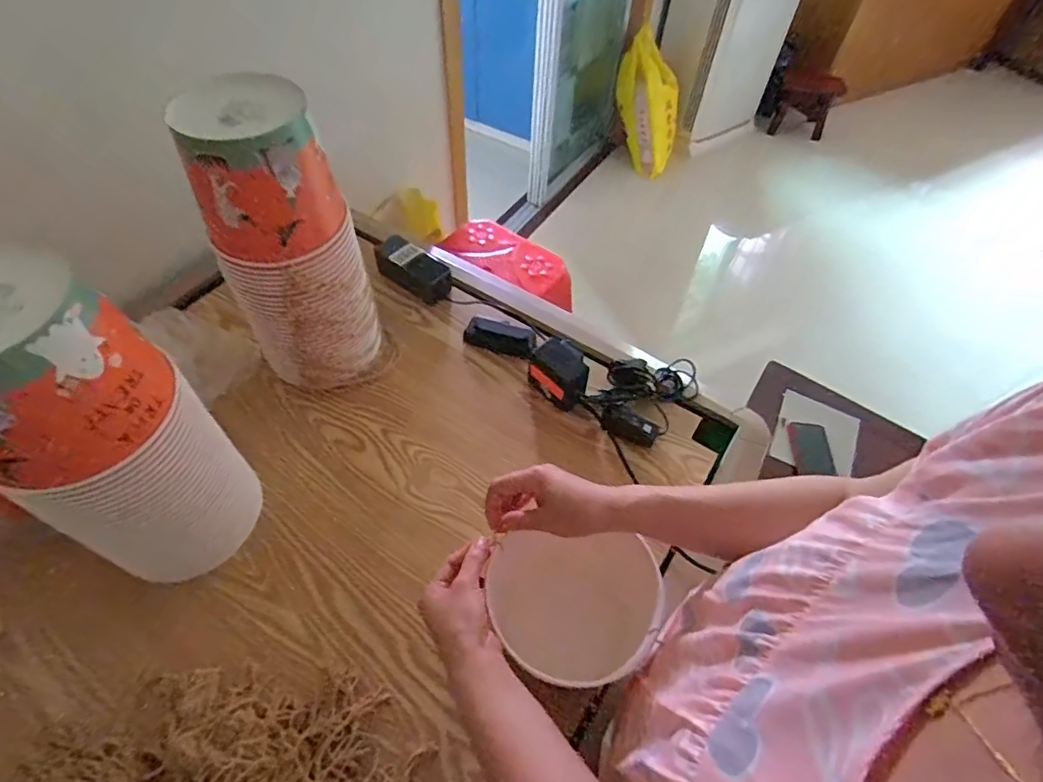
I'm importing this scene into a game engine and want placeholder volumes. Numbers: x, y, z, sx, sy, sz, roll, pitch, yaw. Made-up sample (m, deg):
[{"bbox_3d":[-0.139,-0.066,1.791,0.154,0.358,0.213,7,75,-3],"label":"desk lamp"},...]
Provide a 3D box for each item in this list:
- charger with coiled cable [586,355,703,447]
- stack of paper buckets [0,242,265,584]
[{"bbox_3d":[0.179,-0.003,0.786,0.114,0.043,0.183,35,58,20],"label":"charger with coiled cable"},{"bbox_3d":[-0.382,0.049,0.516,0.135,0.362,0.155,29,57,17],"label":"stack of paper buckets"}]

